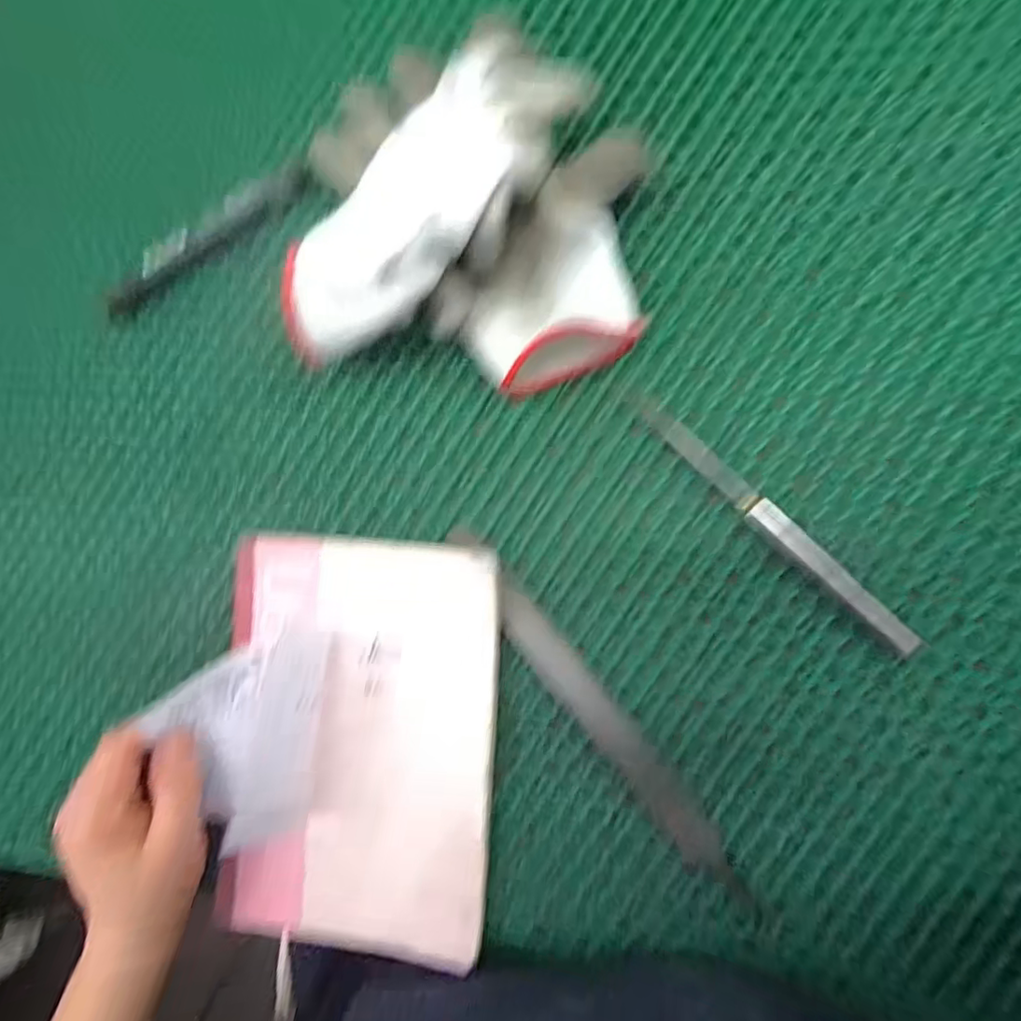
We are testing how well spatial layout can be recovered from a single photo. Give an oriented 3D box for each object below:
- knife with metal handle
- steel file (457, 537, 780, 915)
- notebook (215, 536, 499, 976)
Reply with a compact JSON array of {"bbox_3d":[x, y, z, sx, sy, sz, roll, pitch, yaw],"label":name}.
[{"bbox_3d":[0.127,0.005,0.280,0.013,0.014,0.165,-45,82,4],"label":"knife with metal handle"},{"bbox_3d":[0.045,0.104,0.297,0.025,0.006,0.233,-41,82,5],"label":"steel file"},{"bbox_3d":[-0.081,0.124,0.310,0.145,0.015,0.211,3,91,8],"label":"notebook"}]

